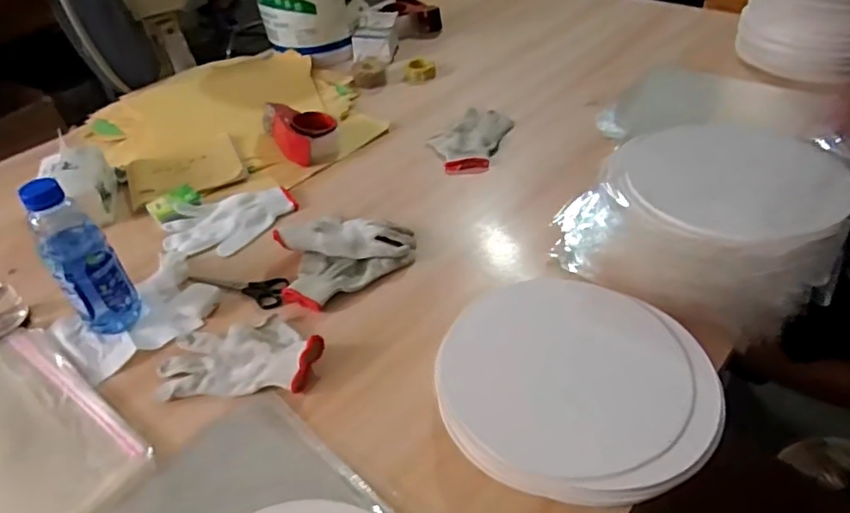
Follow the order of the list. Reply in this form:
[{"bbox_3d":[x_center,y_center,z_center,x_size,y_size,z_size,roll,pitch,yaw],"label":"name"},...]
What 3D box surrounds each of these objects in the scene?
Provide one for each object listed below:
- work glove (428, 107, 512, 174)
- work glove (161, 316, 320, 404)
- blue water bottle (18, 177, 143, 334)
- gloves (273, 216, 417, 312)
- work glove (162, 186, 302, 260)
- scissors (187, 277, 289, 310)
[{"bbox_3d":[0.077,-0.209,1.029,0.120,0.033,0.198,12,44,19],"label":"work glove"},{"bbox_3d":[-0.212,0.107,0.672,0.186,0.027,0.108,-4,41,2],"label":"work glove"},{"bbox_3d":[-0.400,0.006,0.676,0.070,0.193,0.058,-36,50,-30],"label":"blue water bottle"},{"bbox_3d":[-0.122,-0.011,0.795,0.183,0.034,0.147,-31,47,-26],"label":"gloves"},{"bbox_3d":[-0.292,-0.050,0.880,0.190,0.029,0.125,-12,42,-7],"label":"work glove"},{"bbox_3d":[-0.251,0.035,0.787,0.153,0.008,0.053,14,45,21],"label":"scissors"}]

